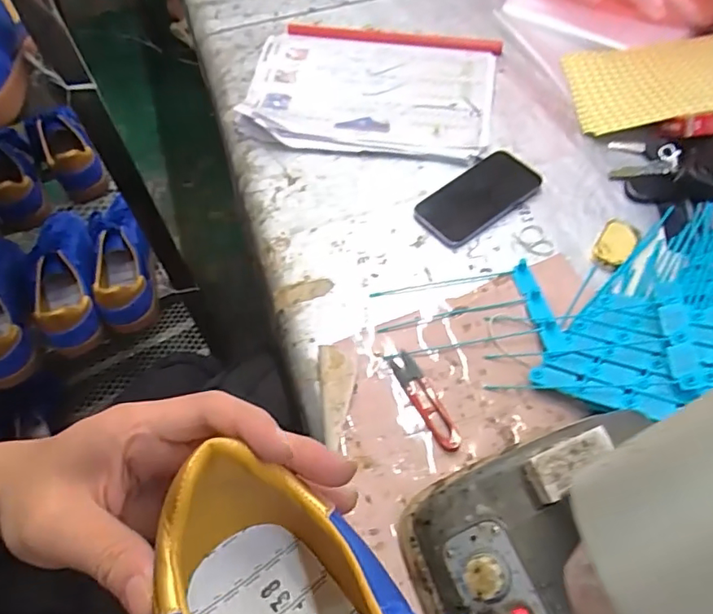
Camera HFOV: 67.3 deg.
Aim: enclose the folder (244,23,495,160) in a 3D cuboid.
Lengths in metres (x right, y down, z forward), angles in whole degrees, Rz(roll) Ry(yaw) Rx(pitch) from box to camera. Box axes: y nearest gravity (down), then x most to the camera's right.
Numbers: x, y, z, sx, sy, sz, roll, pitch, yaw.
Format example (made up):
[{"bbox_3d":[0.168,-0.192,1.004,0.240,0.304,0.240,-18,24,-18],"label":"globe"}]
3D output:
[{"bbox_3d":[0.017,-0.298,0.709,0.313,0.017,0.248,8,58,8],"label":"folder"}]

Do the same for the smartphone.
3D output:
[{"bbox_3d":[0.140,-0.125,0.608,0.150,0.005,0.071,-36,62,-19],"label":"smartphone"}]

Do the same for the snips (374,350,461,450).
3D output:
[{"bbox_3d":[0.059,0.079,0.478,0.023,0.009,0.108,-26,60,-13],"label":"snips"}]

